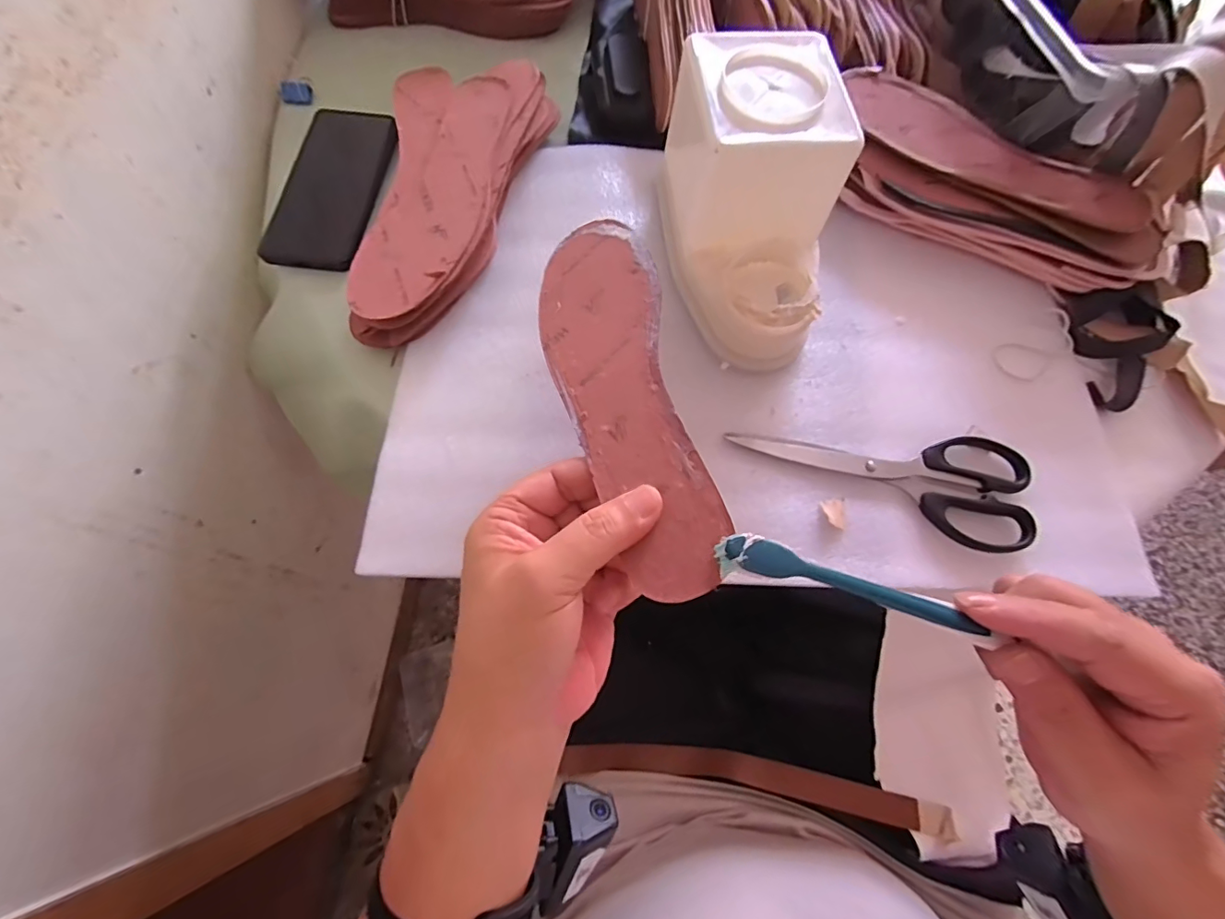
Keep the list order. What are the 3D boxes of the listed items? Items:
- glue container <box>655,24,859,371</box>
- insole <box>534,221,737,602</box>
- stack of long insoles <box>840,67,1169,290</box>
[{"bbox_3d":[0.099,-0.177,0.364,0.107,0.118,0.196,-6,68,-5],"label":"glue container"},{"bbox_3d":[0.001,-0.042,0.269,0.068,0.005,0.230,-17,61,11],"label":"insole"},{"bbox_3d":[0.302,-0.217,0.425,0.281,0.057,0.105,32,70,10],"label":"stack of long insoles"}]

